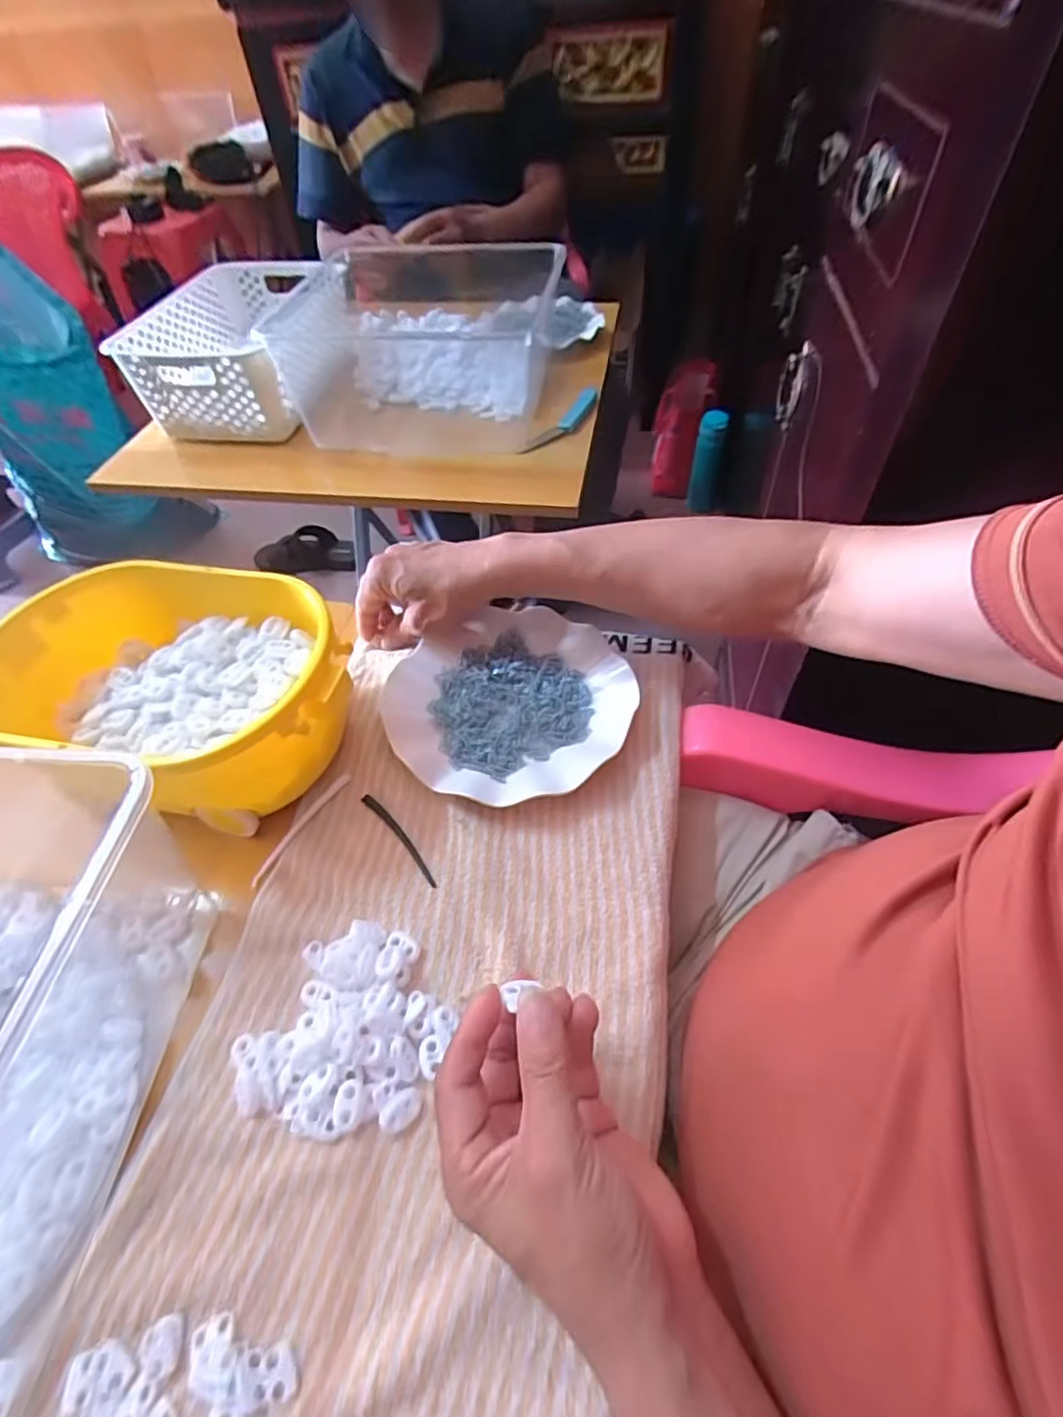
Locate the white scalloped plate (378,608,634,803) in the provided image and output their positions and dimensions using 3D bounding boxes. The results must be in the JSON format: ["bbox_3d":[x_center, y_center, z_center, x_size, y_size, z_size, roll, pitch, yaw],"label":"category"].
[{"bbox_3d":[-0.016,-0.008,0.468,0.180,0.020,0.167,-2,51,3],"label":"white scalloped plate"}]

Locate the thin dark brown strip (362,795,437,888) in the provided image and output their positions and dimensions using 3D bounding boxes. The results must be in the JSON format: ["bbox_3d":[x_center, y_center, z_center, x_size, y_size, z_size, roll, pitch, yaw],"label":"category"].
[{"bbox_3d":[-0.089,0.088,0.416,0.009,0.007,0.085,-36,57,-22],"label":"thin dark brown strip"}]

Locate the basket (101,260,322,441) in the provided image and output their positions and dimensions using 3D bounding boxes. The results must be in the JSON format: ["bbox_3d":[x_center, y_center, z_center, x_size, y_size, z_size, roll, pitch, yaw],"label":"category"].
[{"bbox_3d":[-0.387,-0.483,0.817,0.193,0.105,0.316,0,51,4],"label":"basket"}]

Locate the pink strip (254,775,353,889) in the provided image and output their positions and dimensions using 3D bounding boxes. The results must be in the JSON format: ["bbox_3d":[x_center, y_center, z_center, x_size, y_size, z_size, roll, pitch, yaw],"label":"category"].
[{"bbox_3d":[-0.159,0.082,0.424,0.006,0.006,0.094,25,57,23],"label":"pink strip"}]

